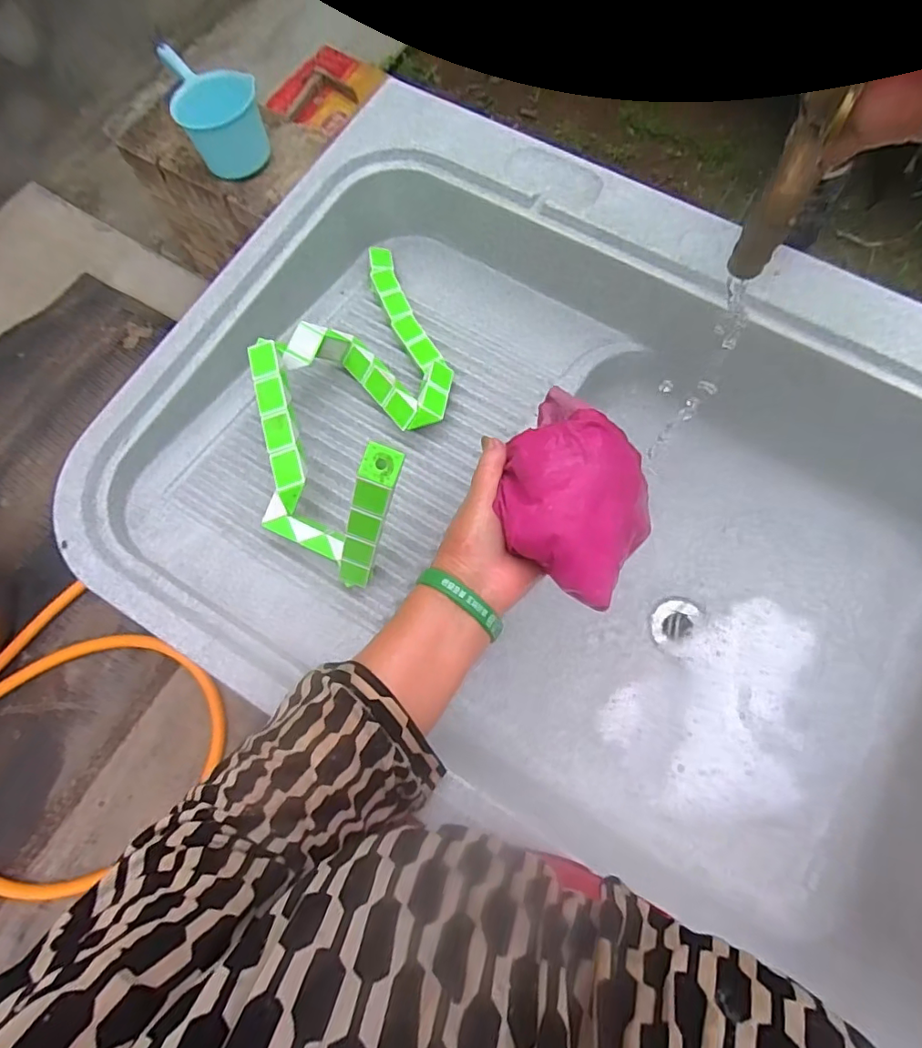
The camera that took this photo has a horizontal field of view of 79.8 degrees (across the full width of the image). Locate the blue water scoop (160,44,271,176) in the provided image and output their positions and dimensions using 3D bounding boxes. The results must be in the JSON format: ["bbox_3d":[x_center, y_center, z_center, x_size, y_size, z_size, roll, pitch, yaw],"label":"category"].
[{"bbox_3d":[-0.467,-0.796,1.058,0.154,0.131,0.237,-24,73,-6],"label":"blue water scoop"}]

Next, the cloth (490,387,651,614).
[{"bbox_3d":[0.077,-0.020,0.359,0.104,0.056,0.109,33,76,11],"label":"cloth"}]

